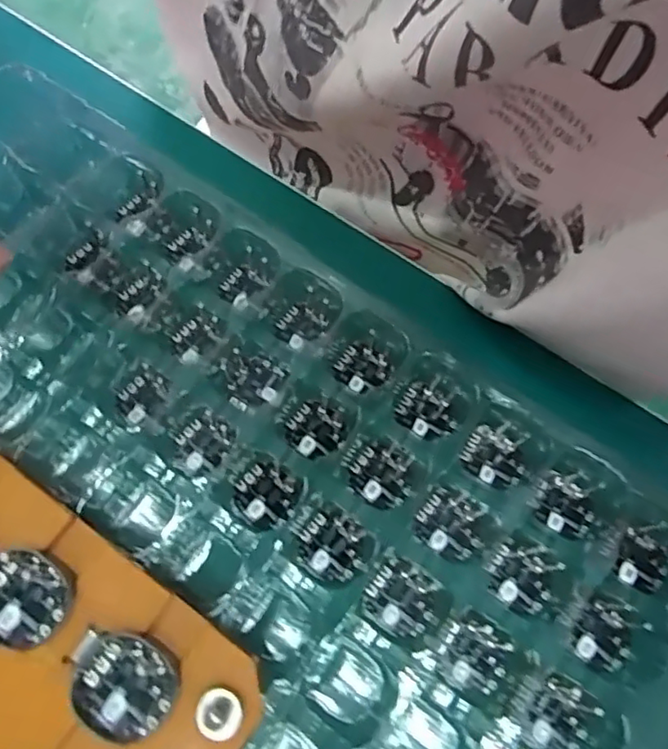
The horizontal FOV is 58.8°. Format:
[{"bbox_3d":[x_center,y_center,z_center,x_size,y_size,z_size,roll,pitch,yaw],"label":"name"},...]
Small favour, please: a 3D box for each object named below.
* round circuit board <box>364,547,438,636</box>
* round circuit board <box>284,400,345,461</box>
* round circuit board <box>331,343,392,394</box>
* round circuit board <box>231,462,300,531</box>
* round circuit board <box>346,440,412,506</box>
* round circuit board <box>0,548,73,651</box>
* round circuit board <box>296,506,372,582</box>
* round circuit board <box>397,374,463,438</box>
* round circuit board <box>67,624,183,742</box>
[{"bbox_3d":[0.025,0.082,0.217,0.026,0.004,0.025,0,68,-1],"label":"round circuit board"},{"bbox_3d":[-0.007,0.022,0.238,0.023,0.004,0.023,0,68,-1],"label":"round circuit board"},{"bbox_3d":[0.012,-0.003,0.246,0.022,0.004,0.020,0,68,-1],"label":"round circuit board"},{"bbox_3d":[-0.027,0.047,0.227,0.024,0.004,0.025,0,68,-1],"label":"round circuit board"},{"bbox_3d":[0.018,0.038,0.232,0.023,0.004,0.025,0,68,-1],"label":"round circuit board"},{"bbox_3d":[-0.093,0.066,0.175,0.029,0.005,0.024,27,70,10],"label":"round circuit board"},{"bbox_3d":[0.000,0.065,0.223,0.025,0.004,0.025,0,68,-1],"label":"round circuit board"},{"bbox_3d":[0.040,0.013,0.241,0.027,0.004,0.024,-18,69,-8],"label":"round circuit board"},{"bbox_3d":[-0.061,0.087,0.168,0.032,0.005,0.025,20,69,7],"label":"round circuit board"}]

